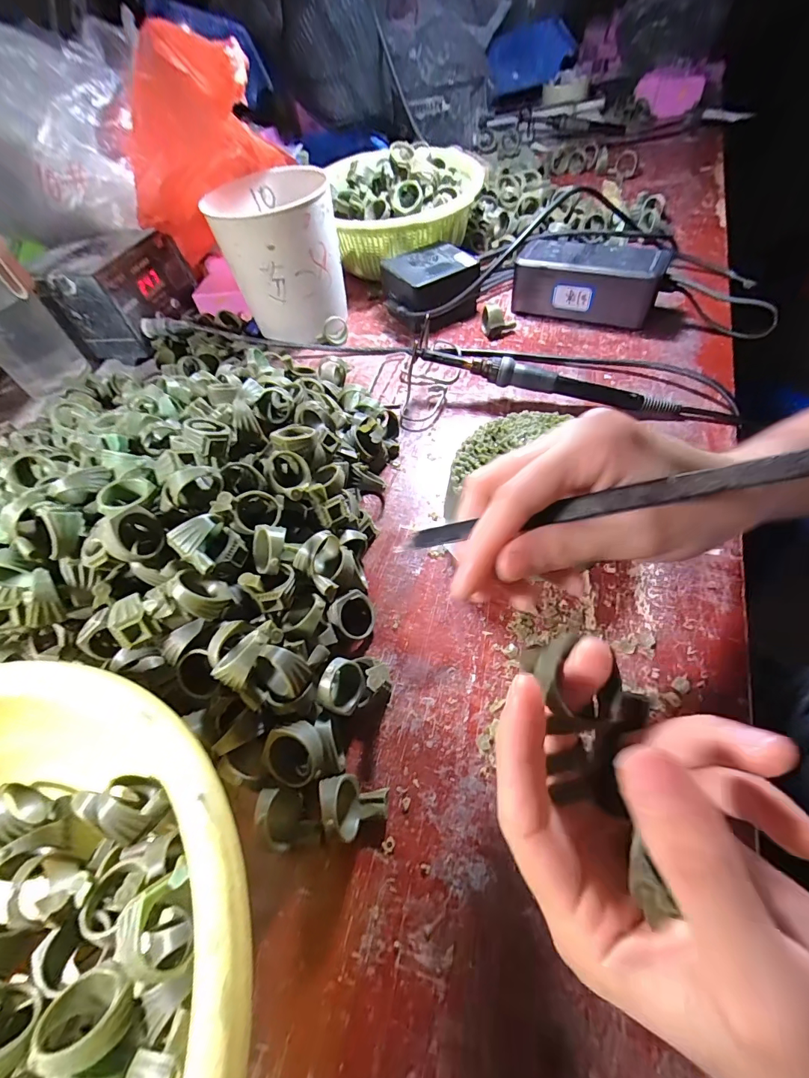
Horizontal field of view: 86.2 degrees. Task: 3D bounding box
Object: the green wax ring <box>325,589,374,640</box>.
[{"bbox_3d":[-0.031,0.043,0.250,0.027,0.012,0.025,43,58,-17],"label":"green wax ring"}]

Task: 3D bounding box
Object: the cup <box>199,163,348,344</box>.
[{"bbox_3d":[-0.115,-0.275,0.432,0.103,0.118,0.115,-12,53,-1],"label":"cup"}]

